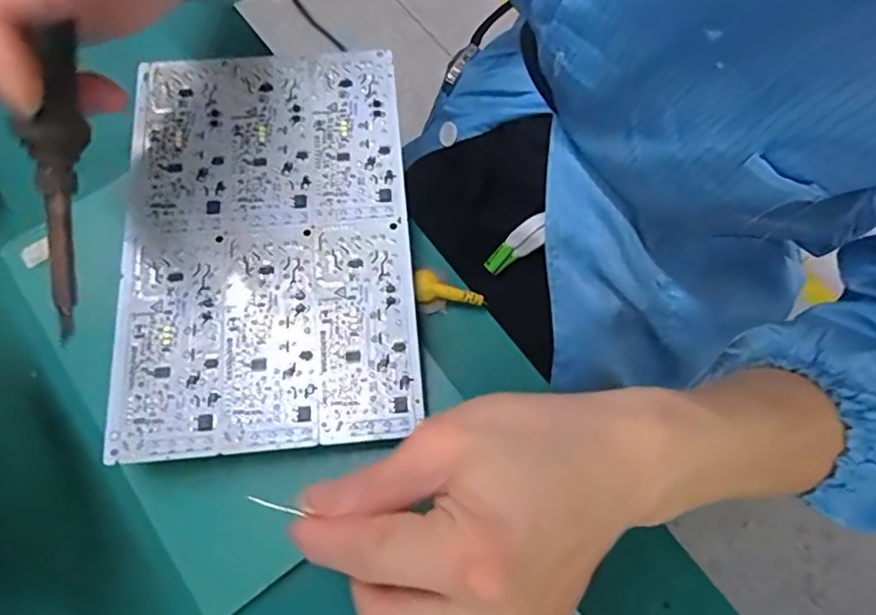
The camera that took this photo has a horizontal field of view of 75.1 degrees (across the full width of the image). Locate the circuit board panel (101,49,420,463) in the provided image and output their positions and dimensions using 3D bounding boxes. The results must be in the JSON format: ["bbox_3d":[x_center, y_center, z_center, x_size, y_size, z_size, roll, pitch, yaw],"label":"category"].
[{"bbox_3d":[-0.083,-0.038,0.278,0.132,0.004,0.206,-4,71,-3],"label":"circuit board panel"}]

